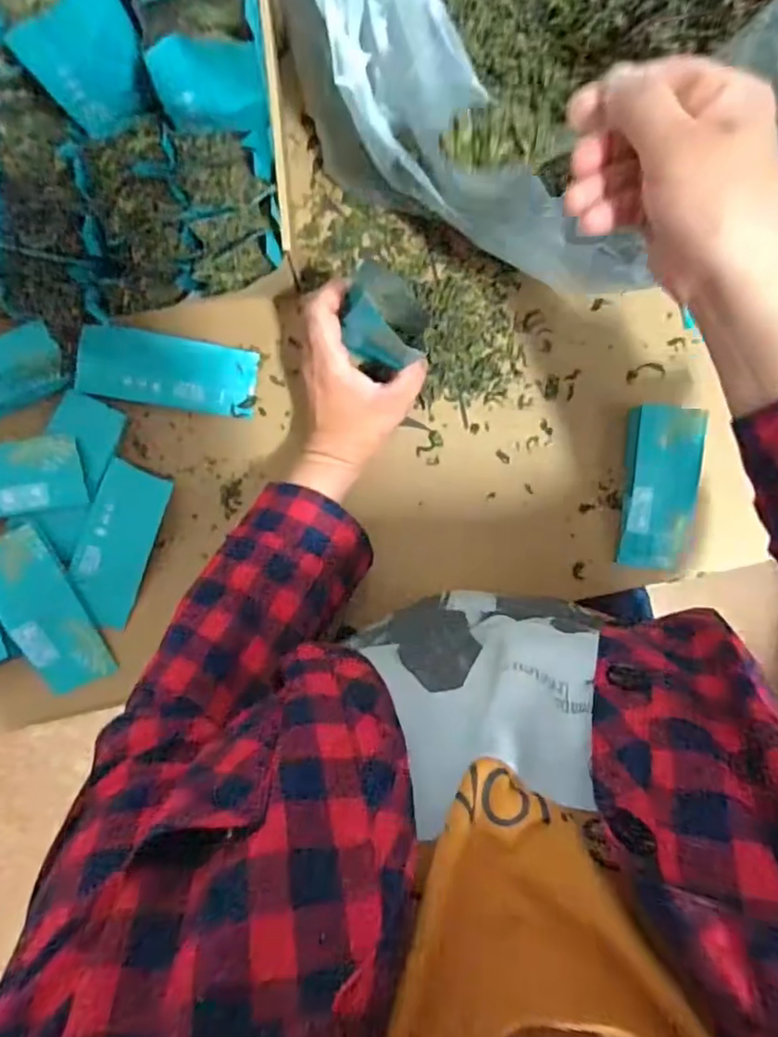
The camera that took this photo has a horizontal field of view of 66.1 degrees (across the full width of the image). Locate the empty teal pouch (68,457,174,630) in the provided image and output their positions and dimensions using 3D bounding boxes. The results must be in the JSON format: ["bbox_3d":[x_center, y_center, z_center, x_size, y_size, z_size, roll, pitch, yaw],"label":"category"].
[{"bbox_3d":[-0.216,0.022,0.474,0.053,0.008,0.128,21,96,-13],"label":"empty teal pouch"}]

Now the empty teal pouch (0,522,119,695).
[{"bbox_3d":[-0.269,0.074,0.467,0.056,0.010,0.133,-29,103,-12],"label":"empty teal pouch"}]

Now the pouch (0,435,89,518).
[{"bbox_3d":[-0.302,-0.027,0.457,0.133,0.012,0.055,-9,109,-3],"label":"pouch"}]

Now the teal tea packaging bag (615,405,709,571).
[{"bbox_3d":[0.227,-0.024,0.493,0.062,0.027,0.130,5,90,-1],"label":"teal tea packaging bag"}]

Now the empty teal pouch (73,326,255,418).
[{"bbox_3d":[-0.174,-0.117,0.475,0.132,0.008,0.056,6,90,-18],"label":"empty teal pouch"}]

